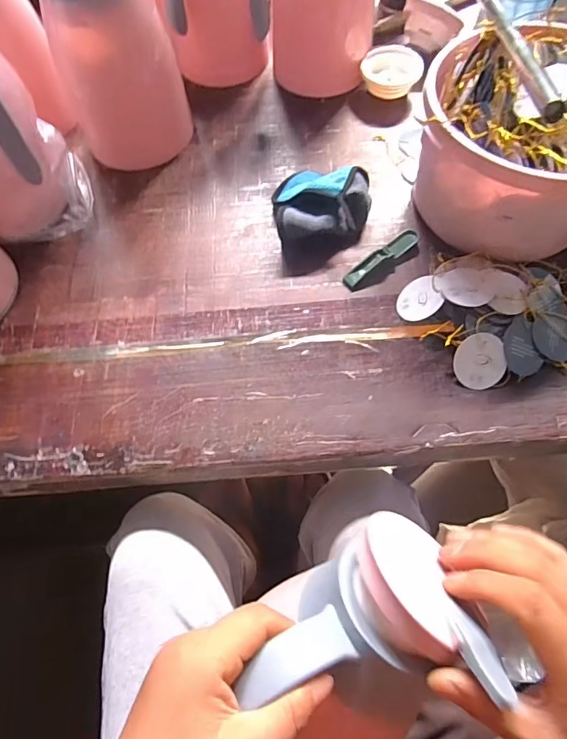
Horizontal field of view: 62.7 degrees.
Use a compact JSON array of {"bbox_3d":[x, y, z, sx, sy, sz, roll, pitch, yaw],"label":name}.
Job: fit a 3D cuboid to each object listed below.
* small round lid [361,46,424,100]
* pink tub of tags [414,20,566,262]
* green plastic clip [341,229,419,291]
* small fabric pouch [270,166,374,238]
[{"bbox_3d":[0.147,-0.408,0.637,0.081,0.018,0.079,-1,65,2],"label":"small round lid"},{"bbox_3d":[0.244,-0.222,0.479,0.213,0.144,0.198,18,67,10],"label":"pink tub of tags"},{"bbox_3d":[0.108,-0.123,0.513,0.102,0.011,0.021,-34,68,-13],"label":"green plastic clip"},{"bbox_3d":[0.045,-0.193,0.529,0.112,0.041,0.113,-1,64,2],"label":"small fabric pouch"}]

